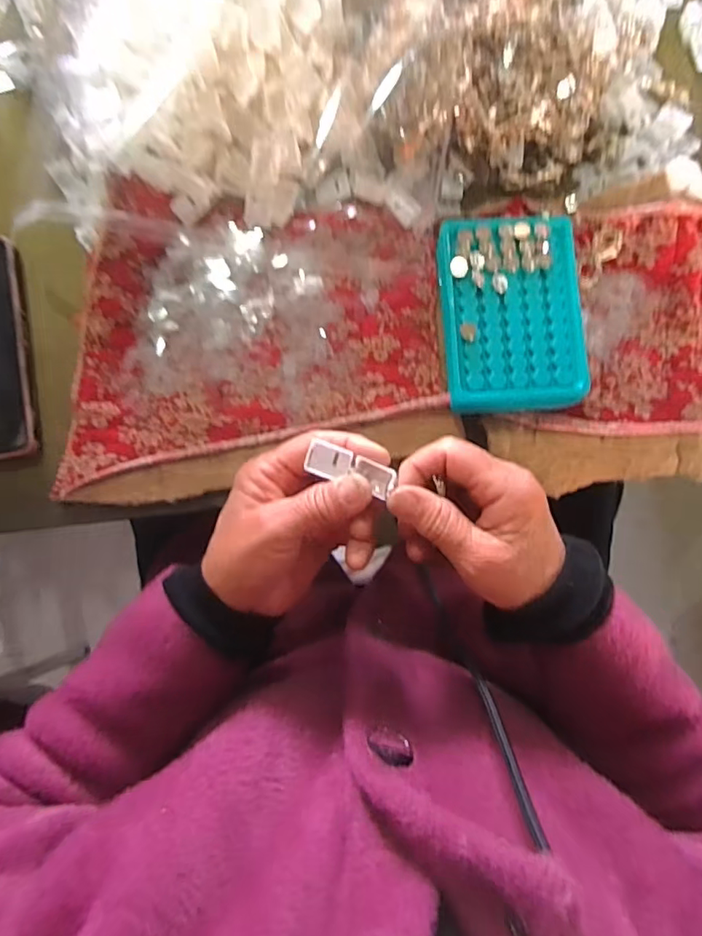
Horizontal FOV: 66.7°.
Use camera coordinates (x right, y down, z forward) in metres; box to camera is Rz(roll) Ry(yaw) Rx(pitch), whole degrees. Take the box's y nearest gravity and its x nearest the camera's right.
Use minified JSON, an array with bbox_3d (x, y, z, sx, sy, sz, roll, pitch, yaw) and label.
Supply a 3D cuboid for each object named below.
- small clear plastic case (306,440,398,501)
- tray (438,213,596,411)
[{"bbox_3d":[0.000,0.000,0.313,0.054,0.011,0.017,22,82,13],"label":"small clear plastic case"},{"bbox_3d":[0.116,-0.110,0.390,0.096,0.031,0.134,-4,82,-2],"label":"tray"}]

